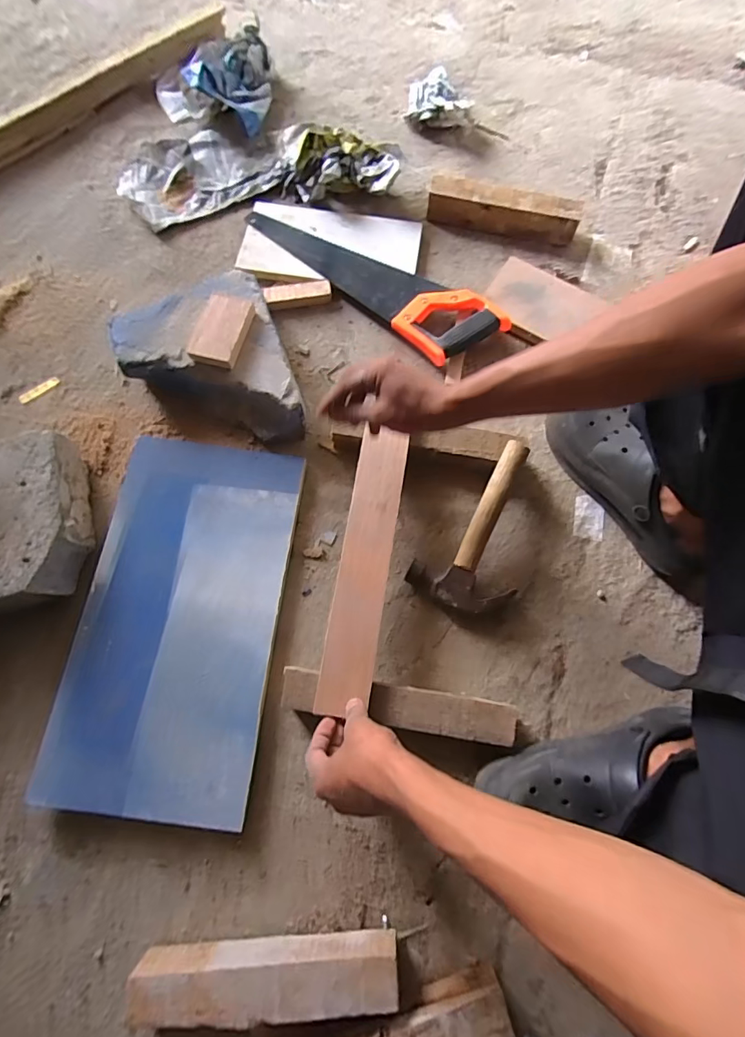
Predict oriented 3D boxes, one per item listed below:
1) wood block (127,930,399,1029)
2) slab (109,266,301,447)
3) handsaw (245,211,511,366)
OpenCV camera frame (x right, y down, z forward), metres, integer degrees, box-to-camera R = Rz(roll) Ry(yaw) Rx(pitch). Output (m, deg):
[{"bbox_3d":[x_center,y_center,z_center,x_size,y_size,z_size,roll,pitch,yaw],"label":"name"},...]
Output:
[{"bbox_3d":[-0.098,0.433,0.433,0.239,0.053,0.044,-3,74,-2],"label":"wood block"},{"bbox_3d":[-0.215,-0.197,0.611,0.203,0.080,0.234,-21,75,-6],"label":"slab"},{"bbox_3d":[0.000,-0.375,0.690,0.415,0.037,0.117,41,78,10],"label":"handsaw"}]

